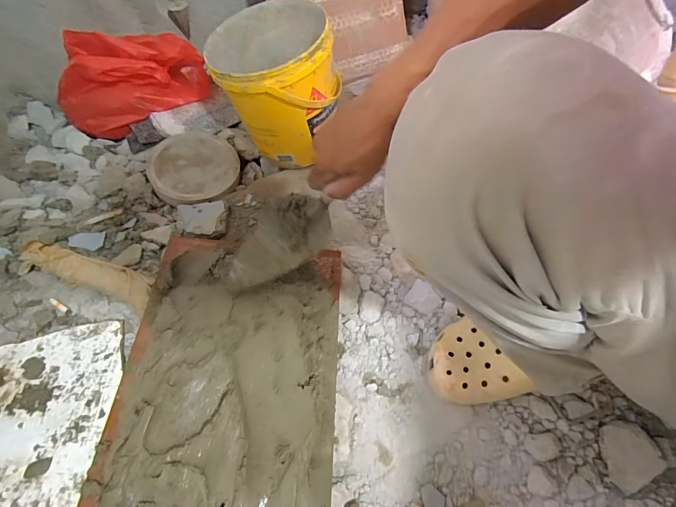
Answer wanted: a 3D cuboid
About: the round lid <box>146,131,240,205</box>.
[{"bbox_3d":[-0.250,-0.149,0.652,0.156,0.028,0.156,3,60,-6],"label":"round lid"}]

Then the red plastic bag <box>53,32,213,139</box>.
[{"bbox_3d":[-0.393,-0.328,0.687,0.264,0.154,0.085,-22,60,-8],"label":"red plastic bag"}]

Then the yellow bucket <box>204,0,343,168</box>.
[{"bbox_3d":[-0.096,-0.271,0.610,0.175,0.183,0.190,-2,59,3],"label":"yellow bucket"}]

